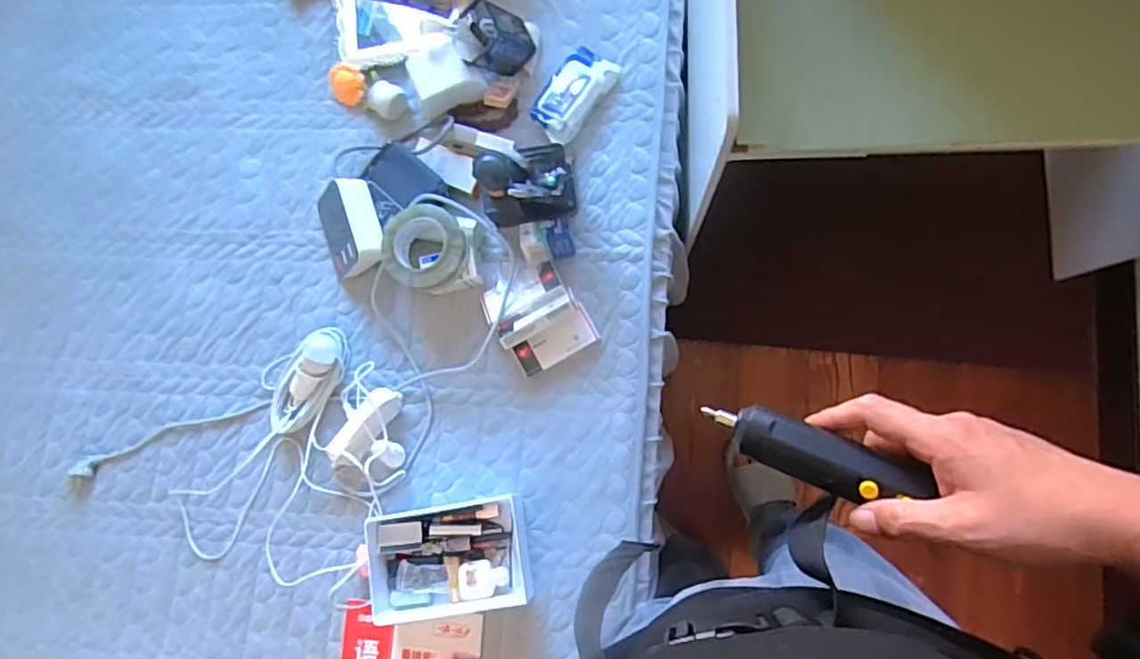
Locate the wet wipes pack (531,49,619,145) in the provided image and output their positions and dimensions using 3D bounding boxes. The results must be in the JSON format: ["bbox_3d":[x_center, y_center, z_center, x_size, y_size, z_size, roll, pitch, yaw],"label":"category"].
[{"bbox_3d":[0.003,-0.368,1.003,0.084,0.029,0.150,36,87,9],"label":"wet wipes pack"}]

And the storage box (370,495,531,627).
[{"bbox_3d":[-0.173,0.333,0.932,0.220,0.053,0.150,-10,82,4],"label":"storage box"}]

